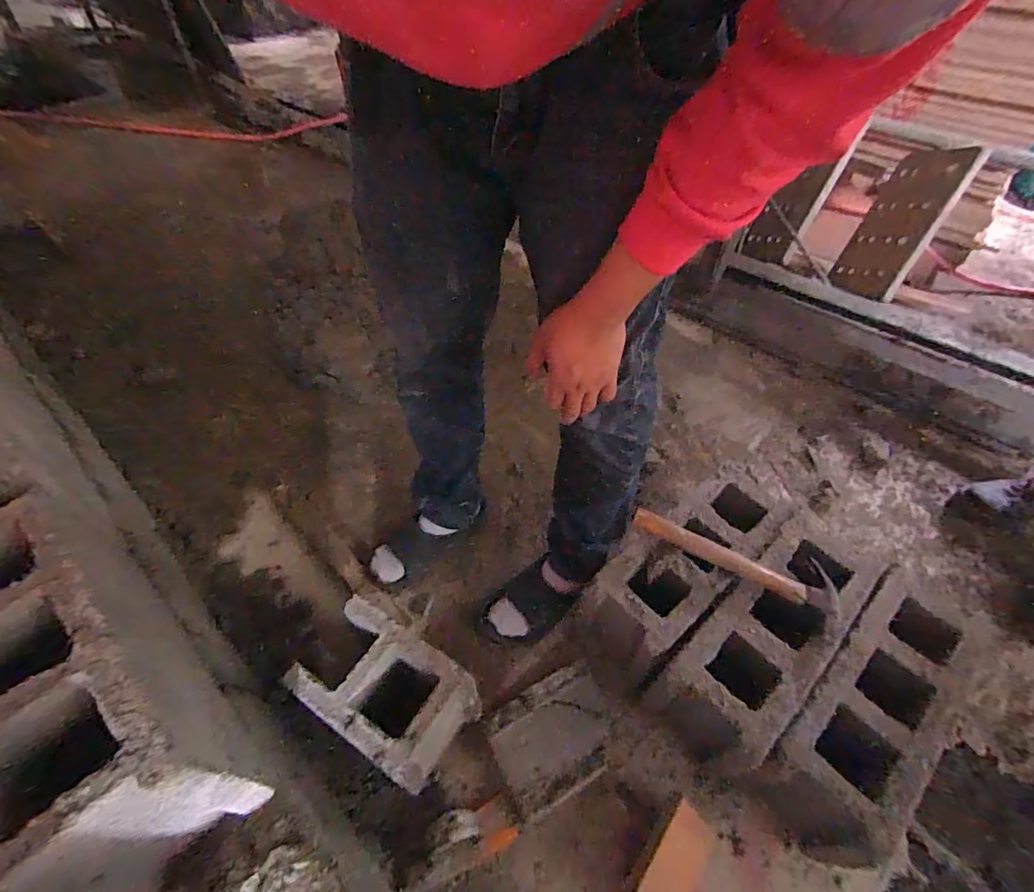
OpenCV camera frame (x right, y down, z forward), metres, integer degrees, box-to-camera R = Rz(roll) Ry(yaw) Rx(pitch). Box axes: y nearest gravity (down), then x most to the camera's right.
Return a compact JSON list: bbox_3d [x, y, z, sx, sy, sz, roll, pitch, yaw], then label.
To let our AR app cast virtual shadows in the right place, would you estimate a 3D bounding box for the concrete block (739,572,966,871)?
[{"bbox_3d":[0.488,0.403,0.710,0.411,0.193,0.156,-35,59,-27],"label":"concrete block"}]

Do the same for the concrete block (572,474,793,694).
[{"bbox_3d":[0.274,0.214,0.831,0.429,0.154,0.152,-32,58,-25],"label":"concrete block"}]

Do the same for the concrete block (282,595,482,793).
[{"bbox_3d":[-0.184,0.360,0.710,0.220,0.177,0.165,29,55,20],"label":"concrete block"}]

